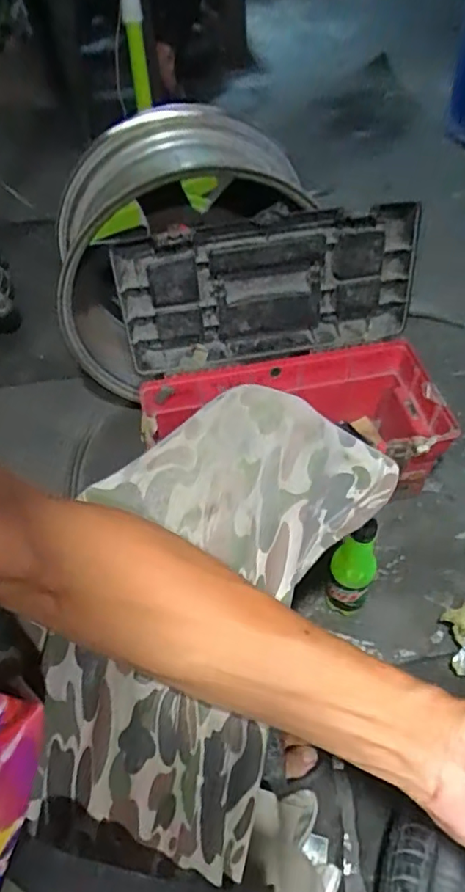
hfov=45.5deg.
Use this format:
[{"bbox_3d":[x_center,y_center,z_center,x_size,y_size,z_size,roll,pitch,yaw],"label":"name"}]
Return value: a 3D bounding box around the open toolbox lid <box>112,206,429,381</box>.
[{"bbox_3d":[0.051,-0.224,0.817,0.429,0.202,0.070,-8,52,-4],"label":"open toolbox lid"}]

